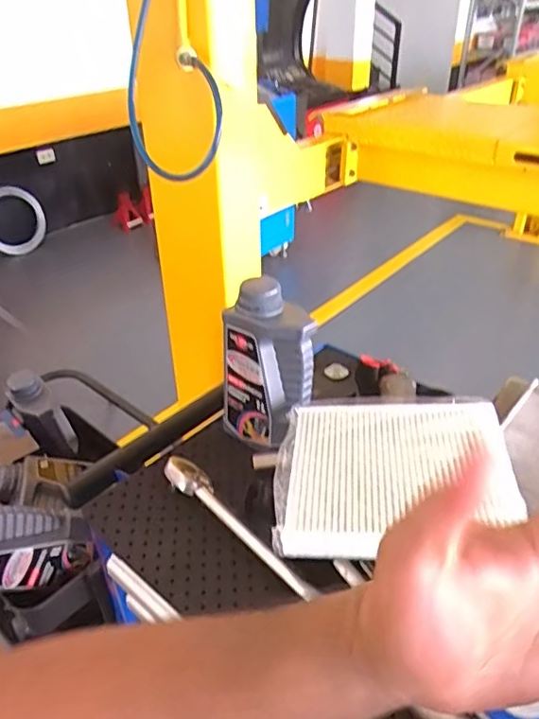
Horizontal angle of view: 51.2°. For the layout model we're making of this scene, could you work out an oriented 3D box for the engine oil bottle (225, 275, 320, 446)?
[{"bbox_3d":[-0.003,0.012,0.664,0.067,0.197,0.104,-24,41,-31],"label":"engine oil bottle"}]

